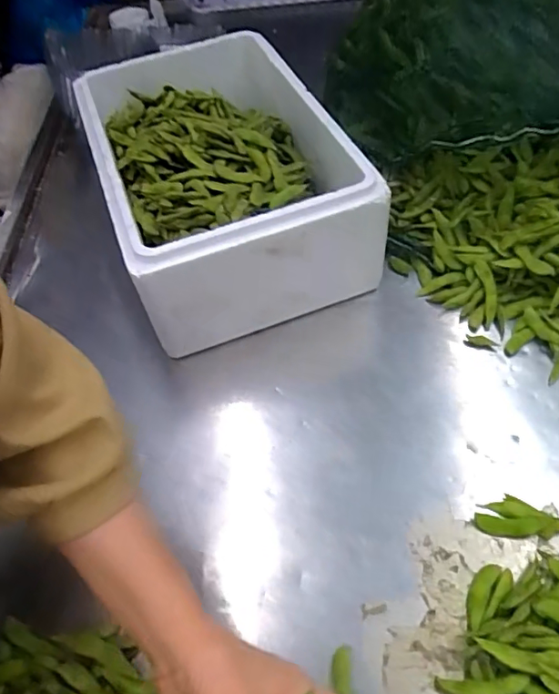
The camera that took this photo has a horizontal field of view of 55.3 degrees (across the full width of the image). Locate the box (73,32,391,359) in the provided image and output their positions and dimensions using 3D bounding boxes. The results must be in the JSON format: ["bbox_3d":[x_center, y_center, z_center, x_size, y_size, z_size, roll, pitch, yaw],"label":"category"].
[{"bbox_3d":[-0.084,-0.217,0.673,0.260,0.151,0.417,-22,55,-10],"label":"box"}]

